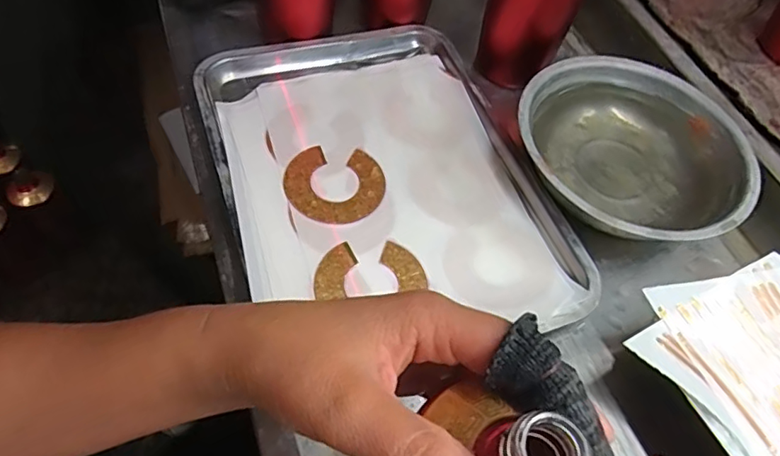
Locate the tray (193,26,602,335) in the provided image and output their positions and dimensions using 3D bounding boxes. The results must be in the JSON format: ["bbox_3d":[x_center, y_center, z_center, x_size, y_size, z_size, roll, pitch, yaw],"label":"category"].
[{"bbox_3d":[-0.006,-0.051,0.474,0.255,0.027,0.327,-15,61,-12],"label":"tray"}]

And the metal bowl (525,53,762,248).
[{"bbox_3d":[0.210,-0.070,0.484,0.192,0.047,0.196,2,58,-3],"label":"metal bowl"}]

